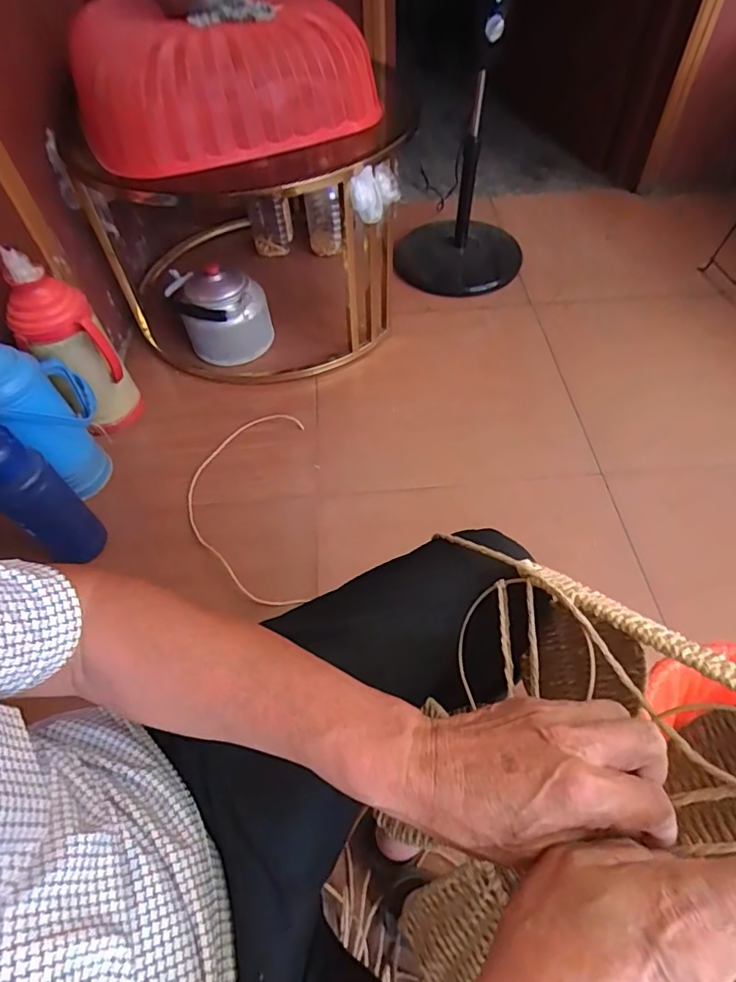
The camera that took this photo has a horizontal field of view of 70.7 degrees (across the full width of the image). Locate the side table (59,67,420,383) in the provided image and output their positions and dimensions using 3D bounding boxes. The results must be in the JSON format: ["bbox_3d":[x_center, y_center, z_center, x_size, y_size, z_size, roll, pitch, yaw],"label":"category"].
[{"bbox_3d":[-0.313,-0.635,1.260,0.622,0.456,0.716,-25,57,-15],"label":"side table"}]

